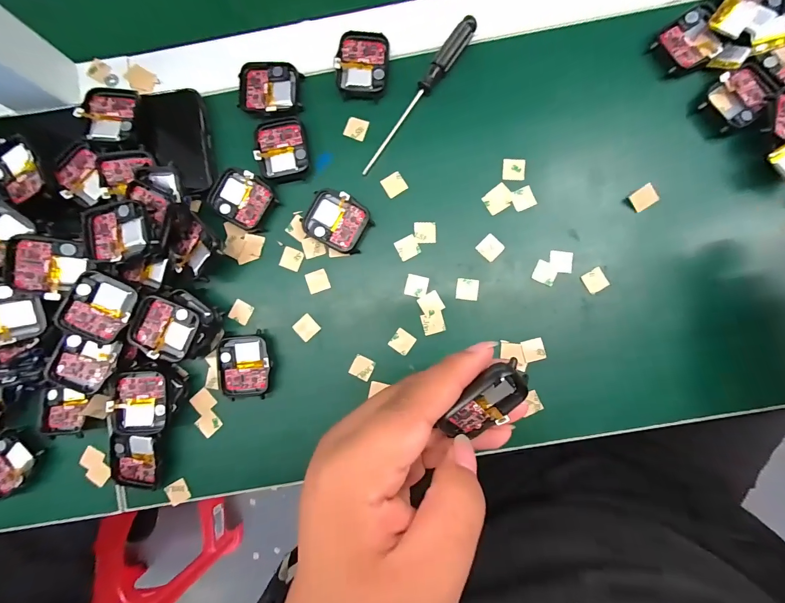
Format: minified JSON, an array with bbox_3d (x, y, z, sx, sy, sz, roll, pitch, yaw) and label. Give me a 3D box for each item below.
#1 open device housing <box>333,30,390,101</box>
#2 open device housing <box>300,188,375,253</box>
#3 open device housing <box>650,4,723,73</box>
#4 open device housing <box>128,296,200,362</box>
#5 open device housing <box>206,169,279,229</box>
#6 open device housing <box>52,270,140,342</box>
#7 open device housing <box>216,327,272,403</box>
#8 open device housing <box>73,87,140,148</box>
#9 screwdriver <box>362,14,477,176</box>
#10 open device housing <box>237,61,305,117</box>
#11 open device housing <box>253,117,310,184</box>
[{"bbox_3d":[-0.021,-0.173,0.258,0.037,0.006,0.046,6,88,3],"label":"open device housing"},{"bbox_3d":[-0.040,-0.058,0.256,0.045,0.009,0.038,30,89,3],"label":"open device housing"},{"bbox_3d":[0.211,-0.183,0.247,0.040,0.013,0.036,-30,87,1],"label":"open device housing"},{"bbox_3d":[-0.153,0.018,0.233,0.041,0.007,0.036,24,88,3],"label":"open device housing"},{"bbox_3d":[-0.110,-0.075,0.257,0.044,0.007,0.037,35,89,3],"label":"open device housing"},{"bbox_3d":[-0.193,0.005,0.231,0.037,0.008,0.042,25,86,-15],"label":"open device housing"},{"bbox_3d":[-0.105,0.047,0.255,0.036,0.011,0.045,-6,87,2],"label":"open device housing"},{"bbox_3d":[-0.198,-0.130,0.246,0.036,0.007,0.045,-1,82,-3],"label":"open device housing"},{"bbox_3d":[0.020,-0.148,0.255,0.014,0.008,0.131,35,89,3],"label":"screwdriver"},{"bbox_3d":[-0.090,-0.155,0.258,0.045,0.007,0.039,2,87,2],"label":"open device housing"},{"bbox_3d":[-0.080,-0.110,0.256,0.036,0.007,0.046,-8,87,2],"label":"open device housing"}]

